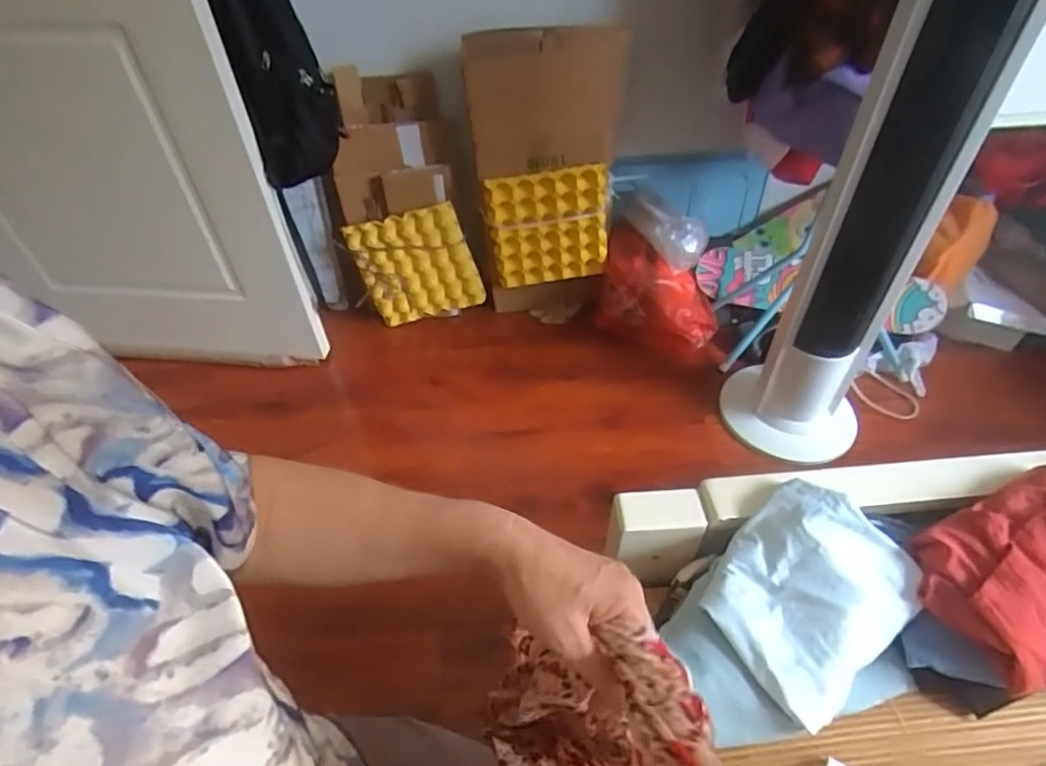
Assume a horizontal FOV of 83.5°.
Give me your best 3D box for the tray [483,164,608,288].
[{"bbox_3d":[0.063,-0.391,1.490,0.292,0.312,0.048,-4,47,-1],"label":"tray"}]

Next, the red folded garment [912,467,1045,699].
[{"bbox_3d":[0.522,0.176,0.571,0.248,0.060,0.165,-22,50,-18],"label":"red folded garment"}]

